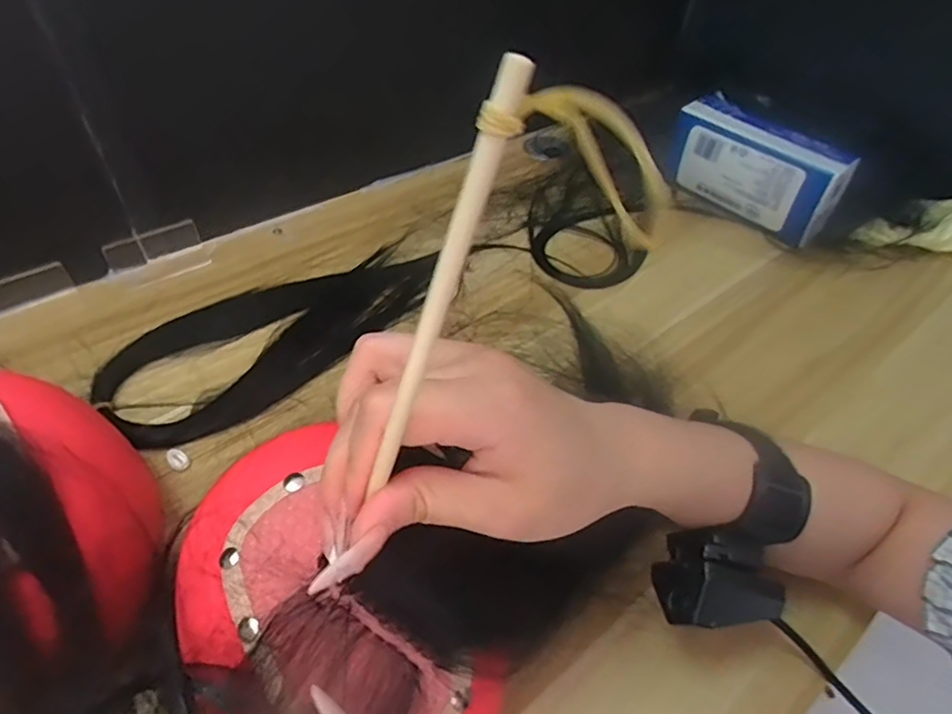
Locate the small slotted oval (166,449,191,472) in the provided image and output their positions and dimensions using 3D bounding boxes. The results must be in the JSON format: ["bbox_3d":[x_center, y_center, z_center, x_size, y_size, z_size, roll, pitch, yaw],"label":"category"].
[{"bbox_3d":[-0.207,0.071,0.410,0.012,0.005,0.017,-34,58,-29],"label":"small slotted oval"}]

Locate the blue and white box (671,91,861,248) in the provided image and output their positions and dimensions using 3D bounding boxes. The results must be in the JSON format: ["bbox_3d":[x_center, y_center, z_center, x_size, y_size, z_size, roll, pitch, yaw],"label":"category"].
[{"bbox_3d":[0.286,-0.193,0.617,0.047,0.088,0.177,-34,58,-30],"label":"blue and white box"}]

